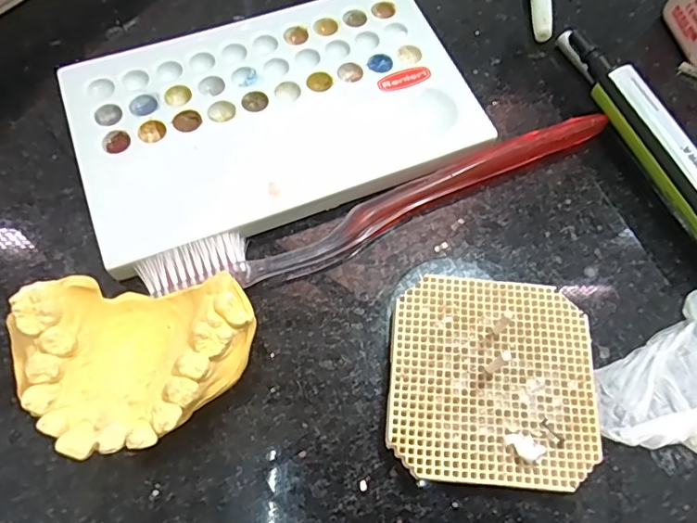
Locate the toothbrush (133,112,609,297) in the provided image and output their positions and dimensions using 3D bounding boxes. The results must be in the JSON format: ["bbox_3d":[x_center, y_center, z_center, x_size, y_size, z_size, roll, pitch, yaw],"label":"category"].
[{"bbox_3d":[0.017,-0.021,0.199,0.183,0.012,0.021,-20,69,-11],"label":"toothbrush"}]

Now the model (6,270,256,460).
[{"bbox_3d":[-0.060,0.030,0.160,0.062,0.037,0.048,-10,68,-7],"label":"model"}]

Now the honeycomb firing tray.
[{"bbox_3d":[0.046,0.038,0.175,0.064,0.011,0.064,5,67,-1],"label":"honeycomb firing tray"}]

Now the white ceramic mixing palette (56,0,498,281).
[{"bbox_3d":[-0.029,-0.061,0.214,0.150,0.012,0.096,-21,69,-11],"label":"white ceramic mixing palette"}]

